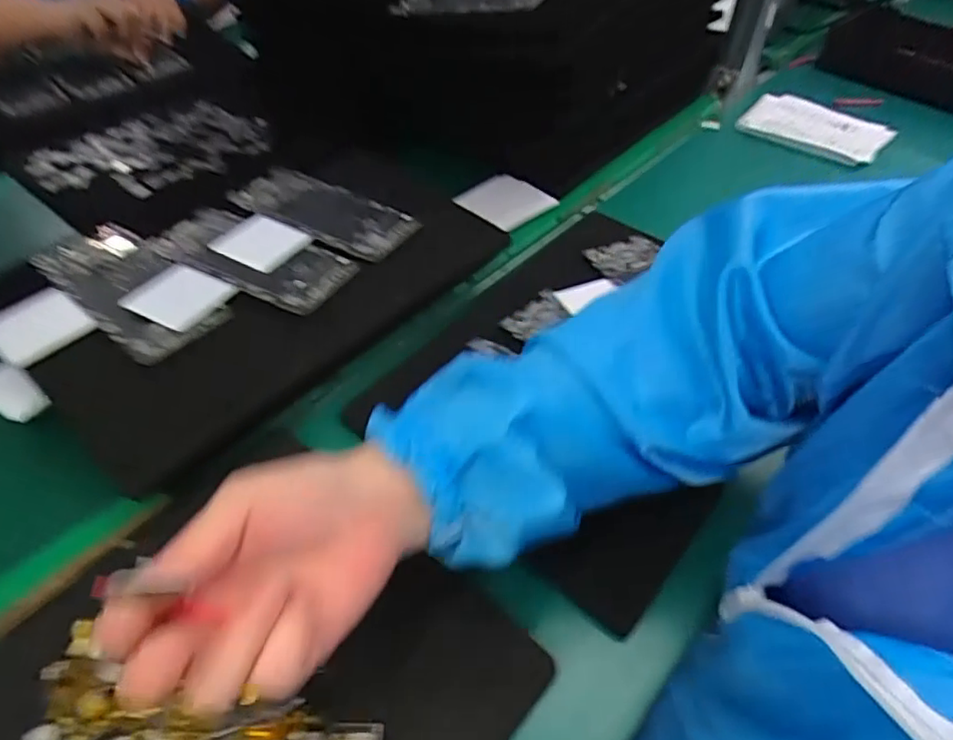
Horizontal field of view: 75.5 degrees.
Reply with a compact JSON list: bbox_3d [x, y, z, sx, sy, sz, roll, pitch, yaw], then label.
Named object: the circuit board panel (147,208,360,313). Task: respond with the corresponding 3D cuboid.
[{"bbox_3d":[-0.183,-0.094,0.500,0.162,0.006,0.073,21,51,18],"label":"circuit board panel"}]

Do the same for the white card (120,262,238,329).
[{"bbox_3d":[-0.227,-0.056,0.466,0.065,0.007,0.060,23,51,19],"label":"white card"}]

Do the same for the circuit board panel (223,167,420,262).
[{"bbox_3d":[-0.134,-0.143,0.547,0.161,0.013,0.072,22,51,19],"label":"circuit board panel"}]

